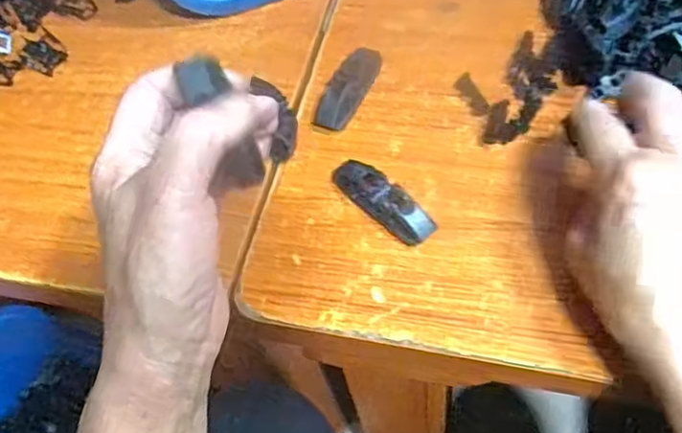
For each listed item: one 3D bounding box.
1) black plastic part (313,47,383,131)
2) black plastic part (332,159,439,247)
[{"bbox_3d":[0.006,-0.085,0.444,0.026,0.020,0.067,26,61,19],"label":"black plastic part"},{"bbox_3d":[0.023,-0.010,0.390,0.019,0.017,0.072,-40,63,-21],"label":"black plastic part"}]

